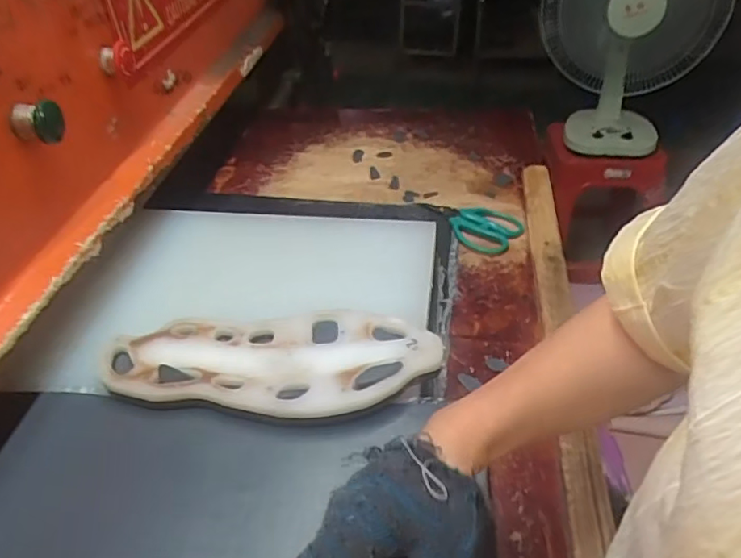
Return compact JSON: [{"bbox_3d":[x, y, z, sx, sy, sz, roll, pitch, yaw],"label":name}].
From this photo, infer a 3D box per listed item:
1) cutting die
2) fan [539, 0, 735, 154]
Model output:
[{"bbox_3d":[-0.084,0.072,0.500,0.283,0.019,0.111,-6,38,-1],"label":"cutting die"},{"bbox_3d":[0.618,-0.590,1.418,0.411,0.542,0.207,4,39,11],"label":"fan"}]

